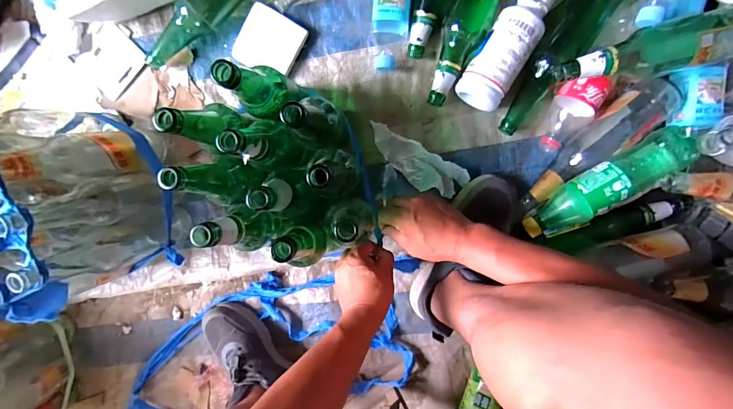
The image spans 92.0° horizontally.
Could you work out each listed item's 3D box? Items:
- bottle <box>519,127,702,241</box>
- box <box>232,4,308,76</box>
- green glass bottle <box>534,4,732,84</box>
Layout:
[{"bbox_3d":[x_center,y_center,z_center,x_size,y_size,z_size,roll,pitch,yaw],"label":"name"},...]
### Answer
[{"bbox_3d":[0.351,-0.025,0.512,0.250,0.075,0.076,-33,95,8],"label":"bottle"},{"bbox_3d":[-0.159,-0.264,0.580,0.103,0.023,0.093,29,99,-1],"label":"box"},{"bbox_3d":[0.387,-0.206,0.467,0.270,0.058,0.071,-13,98,6],"label":"green glass bottle"}]

